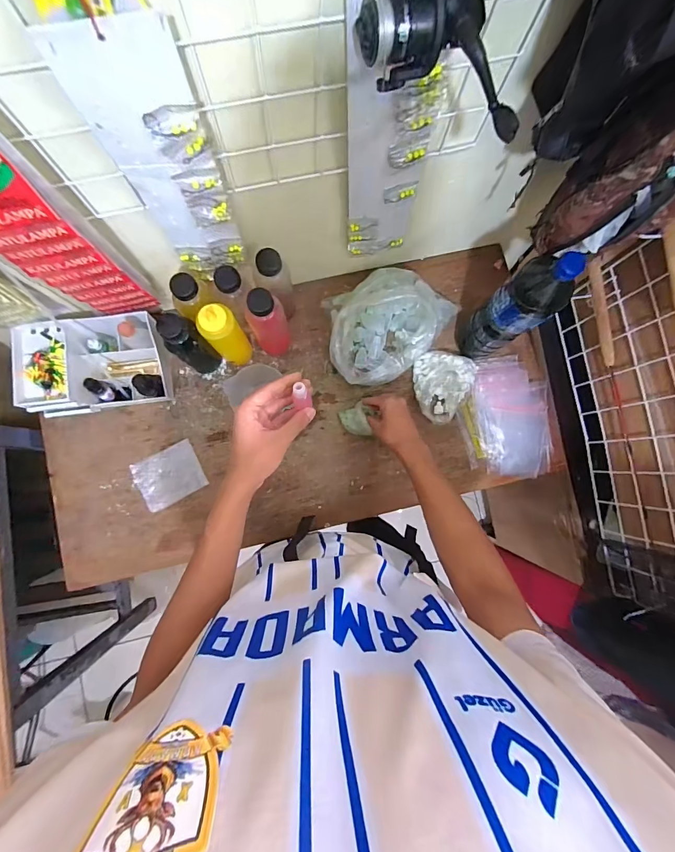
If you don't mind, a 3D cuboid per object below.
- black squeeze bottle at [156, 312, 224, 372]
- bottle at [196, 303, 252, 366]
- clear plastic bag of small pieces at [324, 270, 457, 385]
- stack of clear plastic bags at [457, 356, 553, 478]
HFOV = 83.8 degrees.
[{"bbox_3d":[-0.250,-0.134,0.662,0.056,0.193,0.055,0,84,-2],"label":"black squeeze bottle"},{"bbox_3d":[-0.192,-0.153,0.658,0.055,0.180,0.045,-40,87,-6],"label":"bottle"},{"bbox_3d":[0.100,-0.201,0.728,0.248,0.081,0.197,-24,85,-5],"label":"clear plastic bag of small pieces"},{"bbox_3d":[0.336,-0.019,0.760,0.176,0.018,0.237,-3,84,-3],"label":"stack of clear plastic bags"}]

